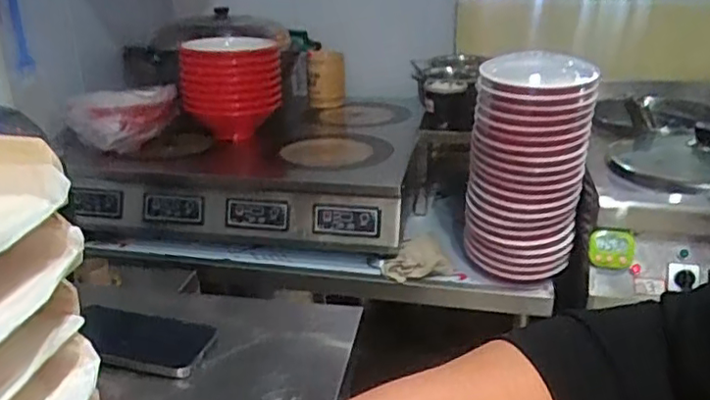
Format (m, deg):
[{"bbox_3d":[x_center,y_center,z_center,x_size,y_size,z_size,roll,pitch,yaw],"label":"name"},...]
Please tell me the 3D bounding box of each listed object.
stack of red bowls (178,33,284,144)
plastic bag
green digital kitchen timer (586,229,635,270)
[{"bbox_3d":[-0.279,-0.251,1.418,0.222,0.218,0.211,-6,22,-14],"label":"stack of red bowls"},{"bbox_3d":[-0.495,-0.175,1.358,0.225,0.110,0.073,-9,23,-20],"label":"plastic bag"},{"bbox_3d":[0.414,0.078,1.016,0.073,0.063,0.011,3,22,8],"label":"green digital kitchen timer"}]

